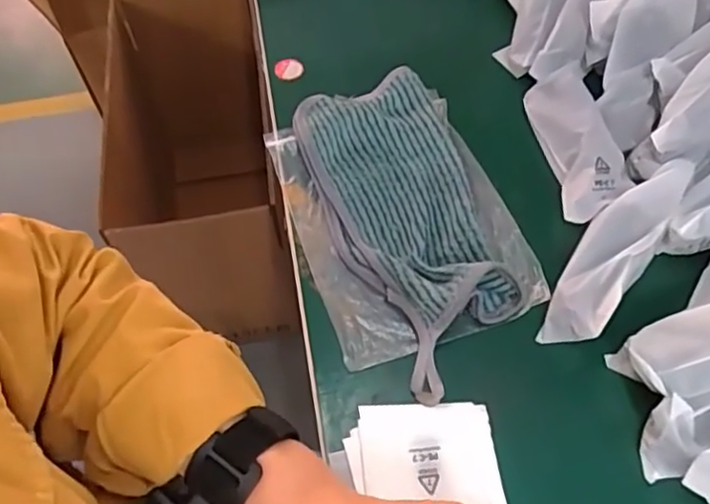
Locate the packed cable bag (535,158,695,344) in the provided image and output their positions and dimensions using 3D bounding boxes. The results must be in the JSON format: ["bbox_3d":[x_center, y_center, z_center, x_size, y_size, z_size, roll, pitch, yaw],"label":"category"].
[{"bbox_3d":[0.173,-0.002,0.420,0.040,0.039,0.148,34,66,21],"label":"packed cable bag"}]

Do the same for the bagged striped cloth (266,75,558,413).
[{"bbox_3d":[0.034,-0.024,0.450,0.146,0.030,0.245,-18,59,-8],"label":"bagged striped cloth"}]

